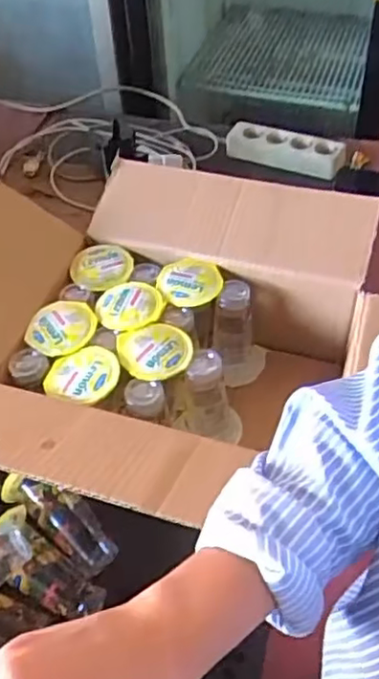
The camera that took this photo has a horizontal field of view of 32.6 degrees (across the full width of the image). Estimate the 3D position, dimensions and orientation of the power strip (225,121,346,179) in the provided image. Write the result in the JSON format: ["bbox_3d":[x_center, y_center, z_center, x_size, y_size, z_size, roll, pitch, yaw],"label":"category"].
[{"bbox_3d":[0.166,-0.331,1.132,0.209,0.047,0.056,22,51,20],"label":"power strip"}]

